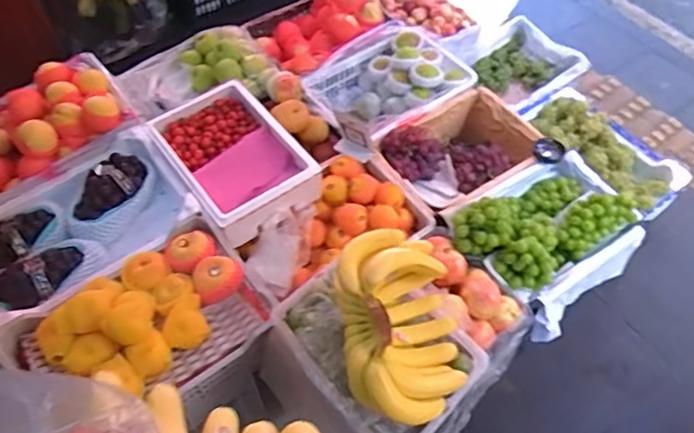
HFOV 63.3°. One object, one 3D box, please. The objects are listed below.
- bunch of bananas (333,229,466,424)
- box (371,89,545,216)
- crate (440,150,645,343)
[{"bbox_3d":[0.101,0.204,1.053,0.224,0.163,0.326,-7,54,-5],"label":"bunch of bananas"},{"bbox_3d":[0.354,-0.184,1.762,0.488,0.202,0.332,-31,60,-21],"label":"box"},{"bbox_3d":[0.558,0.028,1.561,0.534,0.233,0.395,-35,61,-23],"label":"crate"}]

